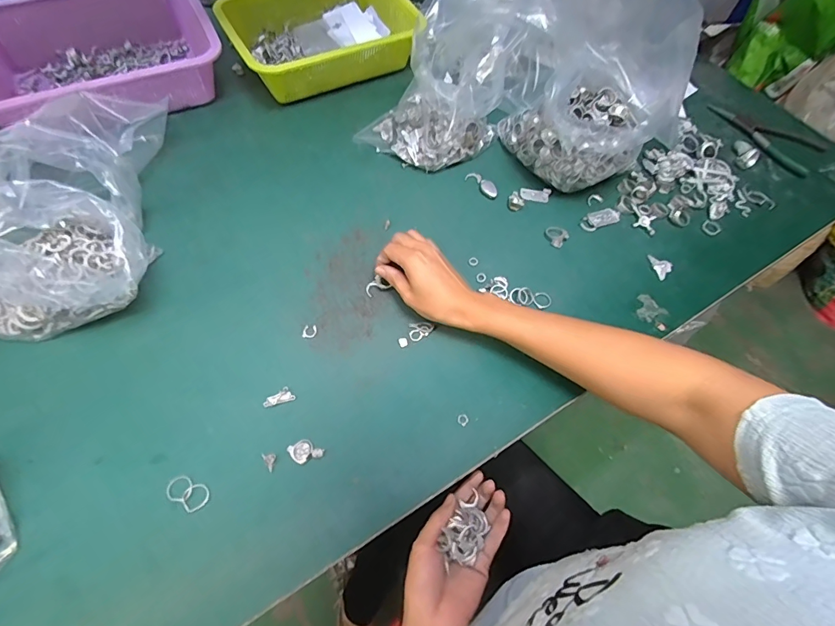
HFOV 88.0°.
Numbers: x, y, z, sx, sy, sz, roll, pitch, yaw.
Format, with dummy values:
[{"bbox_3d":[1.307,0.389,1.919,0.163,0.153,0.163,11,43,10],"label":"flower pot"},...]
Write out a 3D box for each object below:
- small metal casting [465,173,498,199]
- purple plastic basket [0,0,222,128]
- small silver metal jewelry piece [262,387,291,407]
[{"bbox_3d":[0.086,-0.172,0.574,0.022,0.007,0.054,-34,69,-19],"label":"small metal casting"},{"bbox_3d":[-0.433,-0.346,0.589,0.300,0.090,0.218,-25,66,-16],"label":"purple plastic basket"},{"bbox_3d":[-0.136,0.085,0.420,0.027,0.004,0.016,-30,67,-18],"label":"small silver metal jewelry piece"}]

